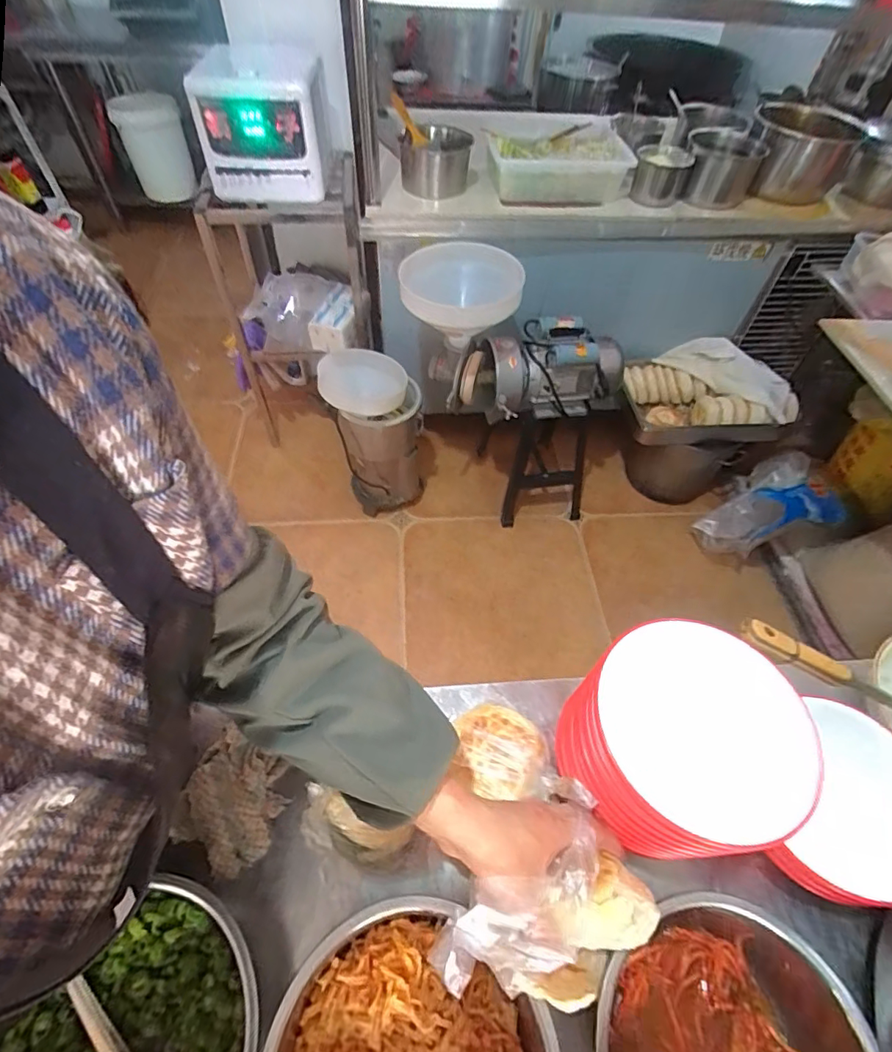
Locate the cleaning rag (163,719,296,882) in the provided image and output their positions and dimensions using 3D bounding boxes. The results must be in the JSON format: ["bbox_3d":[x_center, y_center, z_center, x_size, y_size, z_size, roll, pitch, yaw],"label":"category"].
[{"bbox_3d":[-0.205,0.268,0.478,0.089,0.035,0.100,23,57,13],"label":"cleaning rag"}]

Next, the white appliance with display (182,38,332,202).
[{"bbox_3d":[-0.428,-0.949,1.163,0.270,0.242,0.271,-3,55,-5],"label":"white appliance with display"}]

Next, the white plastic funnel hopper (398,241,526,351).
[{"bbox_3d":[0.030,-0.538,1.205,0.280,0.162,0.297,2,55,-2],"label":"white plastic funnel hopper"}]

